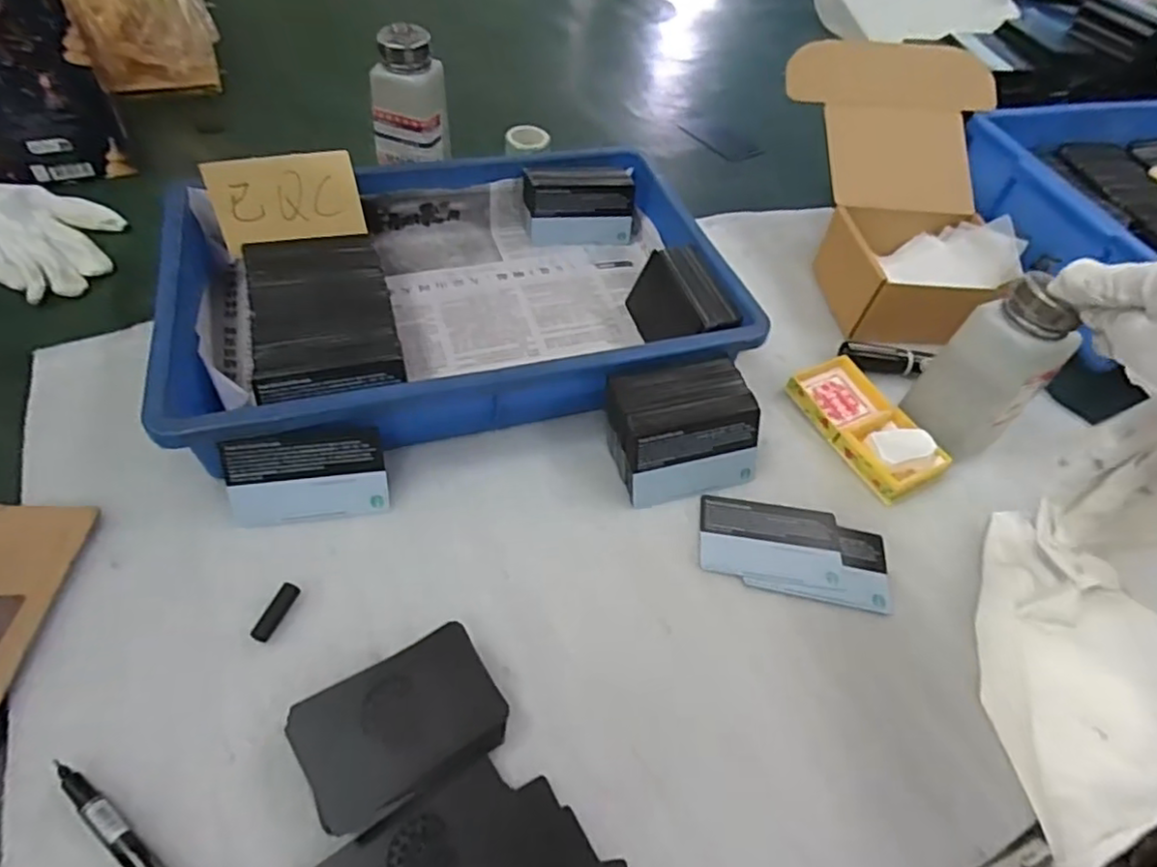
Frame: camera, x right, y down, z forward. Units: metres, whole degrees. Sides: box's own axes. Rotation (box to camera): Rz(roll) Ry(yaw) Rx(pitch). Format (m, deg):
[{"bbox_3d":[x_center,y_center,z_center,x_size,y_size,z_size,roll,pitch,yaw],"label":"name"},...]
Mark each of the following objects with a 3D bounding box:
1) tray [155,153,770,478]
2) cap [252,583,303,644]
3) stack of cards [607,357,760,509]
[{"bbox_3d":[-0.085,-0.104,0.468,0.361,0.063,0.246,-13,54,-16],"label":"tray"},{"bbox_3d":[-0.157,0.091,0.336,0.010,0.009,0.031,21,53,10],"label":"cap"},{"bbox_3d":[0.064,-0.001,0.415,0.092,0.052,0.065,-11,54,-15],"label":"stack of cards"}]

